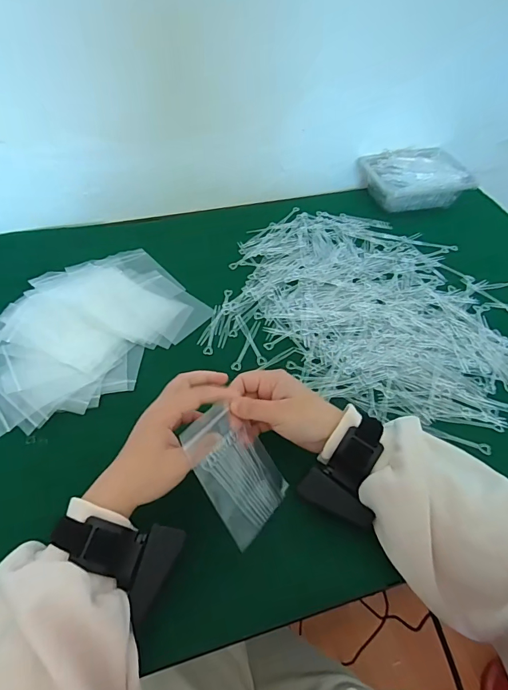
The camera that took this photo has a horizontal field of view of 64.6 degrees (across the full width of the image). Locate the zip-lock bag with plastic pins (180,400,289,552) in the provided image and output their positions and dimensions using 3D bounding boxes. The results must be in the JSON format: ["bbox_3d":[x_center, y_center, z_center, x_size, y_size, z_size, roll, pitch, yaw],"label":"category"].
[{"bbox_3d":[-0.016,0.115,0.377,0.081,0.008,0.114,-36,95,-45],"label":"zip-lock bag with plastic pins"}]

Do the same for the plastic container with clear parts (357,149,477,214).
[{"bbox_3d":[0.289,-0.299,0.732,0.174,0.065,0.136,-14,54,-13],"label":"plastic container with clear parts"}]

